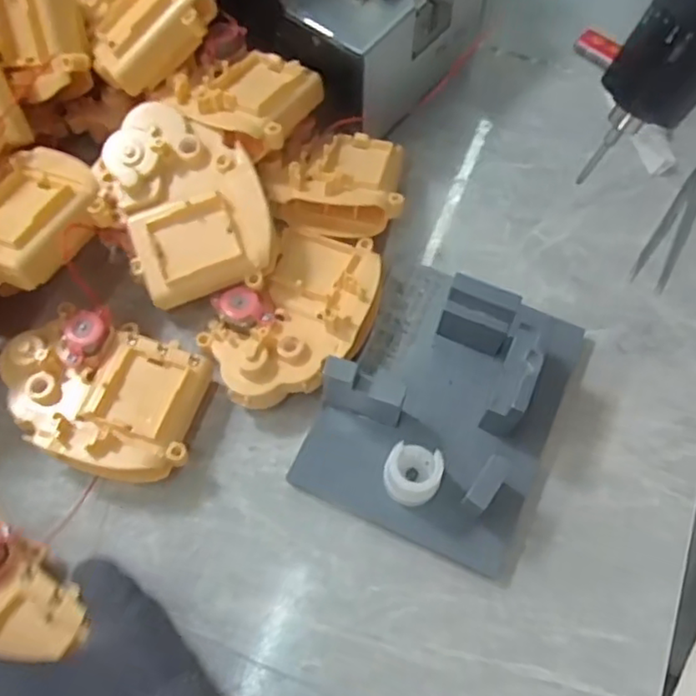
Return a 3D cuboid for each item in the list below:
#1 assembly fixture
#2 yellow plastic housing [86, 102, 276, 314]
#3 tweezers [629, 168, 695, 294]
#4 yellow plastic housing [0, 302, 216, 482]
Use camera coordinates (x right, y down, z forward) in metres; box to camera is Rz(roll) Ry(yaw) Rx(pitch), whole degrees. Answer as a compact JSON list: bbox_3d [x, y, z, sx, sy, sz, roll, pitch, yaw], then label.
[{"bbox_3d":[0.048,0.021,0.317,0.107,0.048,0.136,23,68,11],"label":"assembly fixture"},{"bbox_3d":[-0.079,-0.074,0.330,0.073,0.030,0.099,-15,80,-2],"label":"yellow plastic housing"},{"bbox_3d":[0.200,-0.086,0.383,0.019,0.010,0.119,30,70,13],"label":"tweezers"},{"bbox_3d":[-0.119,0.023,0.324,0.096,0.037,0.071,24,69,11],"label":"yellow plastic housing"}]

